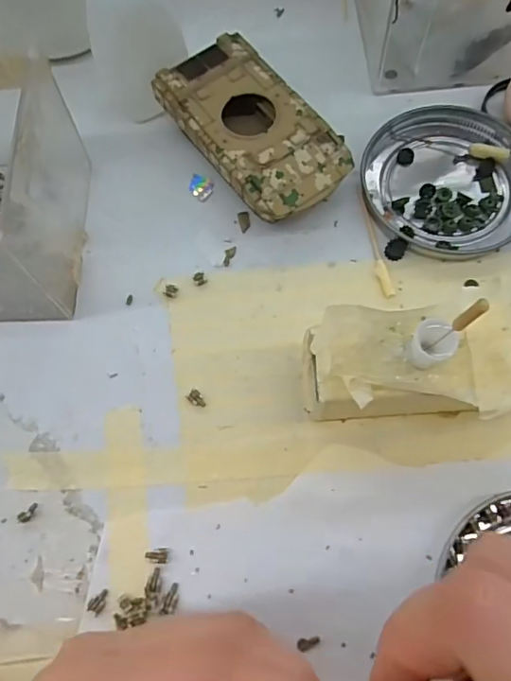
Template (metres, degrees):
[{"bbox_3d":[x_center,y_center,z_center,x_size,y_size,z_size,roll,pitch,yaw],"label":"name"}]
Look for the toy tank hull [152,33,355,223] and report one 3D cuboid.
[{"bbox_3d":[-0.001,-0.095,0.253,0.053,0.026,0.095,-37,72,-10],"label":"toy tank hull"}]

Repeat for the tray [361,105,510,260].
[{"bbox_3d":[0.090,-0.075,0.251,0.074,0.008,0.076,-1,70,2],"label":"tray"}]

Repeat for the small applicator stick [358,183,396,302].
[{"bbox_3d":[0.053,-0.045,0.243,0.006,0.005,0.055,-12,70,-2],"label":"small applicator stick"}]

